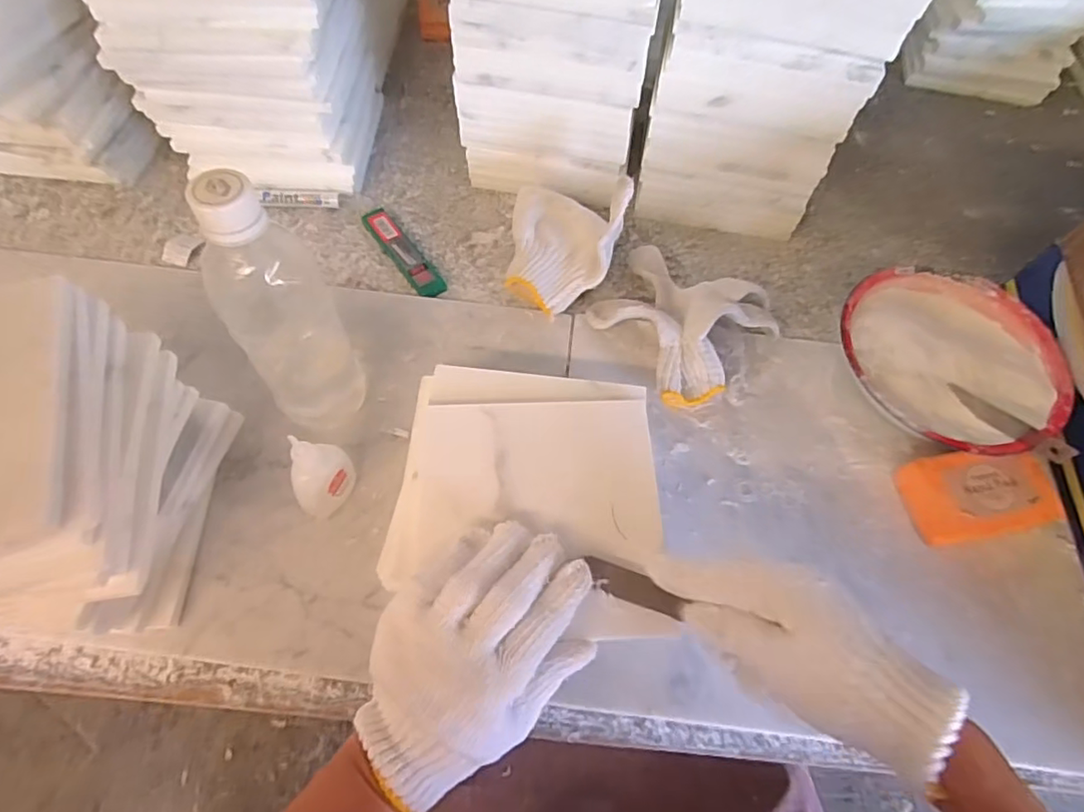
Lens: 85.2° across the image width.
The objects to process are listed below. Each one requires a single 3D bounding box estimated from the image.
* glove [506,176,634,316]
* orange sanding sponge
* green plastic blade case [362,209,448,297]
[{"bbox_3d":[0.017,-0.139,0.489,0.097,0.097,0.113,11,64,5],"label":"glove"},{"bbox_3d":[0.322,0.064,0.432,0.101,0.034,0.061,-11,64,-6],"label":"orange sanding sponge"},{"bbox_3d":[-0.128,-0.141,0.543,0.024,0.013,0.113,-34,68,-16],"label":"green plastic blade case"}]

